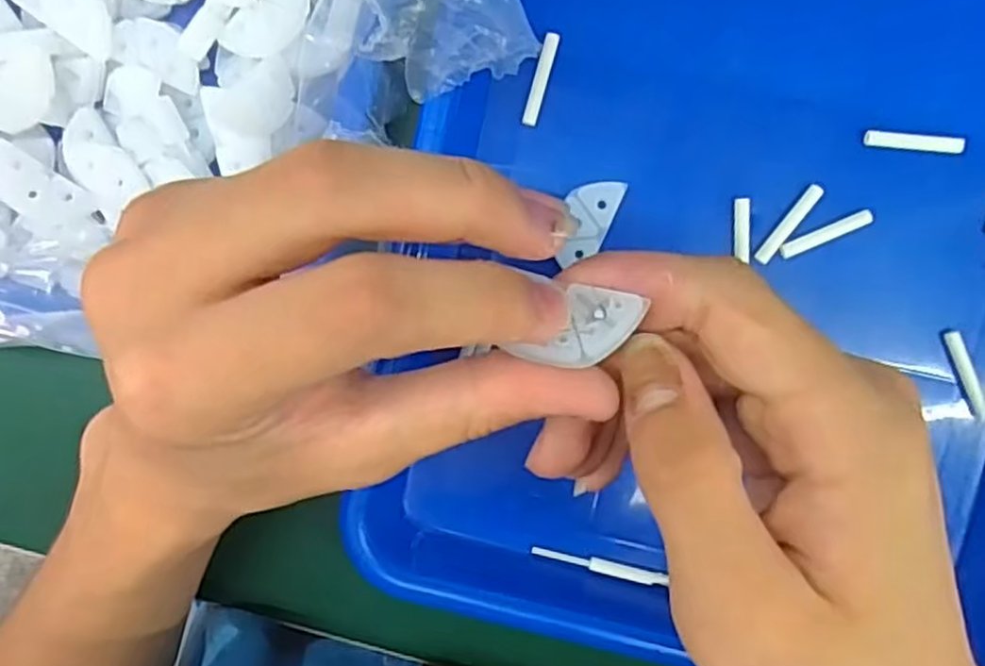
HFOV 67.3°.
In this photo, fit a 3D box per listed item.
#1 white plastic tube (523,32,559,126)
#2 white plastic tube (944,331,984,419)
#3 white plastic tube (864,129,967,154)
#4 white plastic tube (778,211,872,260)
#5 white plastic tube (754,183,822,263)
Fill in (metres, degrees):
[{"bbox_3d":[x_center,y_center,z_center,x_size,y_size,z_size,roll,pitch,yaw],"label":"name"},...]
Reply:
[{"bbox_3d":[0.018,-0.095,0.277,0.006,0.005,0.034,17,96,3],"label":"white plastic tube"},{"bbox_3d":[0.175,0.016,0.272,0.005,0.005,0.033,-20,93,6],"label":"white plastic tube"},{"bbox_3d":[0.152,-0.069,0.267,0.033,0.004,0.006,7,95,4],"label":"white plastic tube"},{"bbox_3d":[0.123,-0.036,0.272,0.034,0.004,0.005,-23,92,6],"label":"white plastic tube"},{"bbox_3d":[0.110,-0.040,0.273,0.005,0.004,0.035,37,96,1],"label":"white plastic tube"}]

